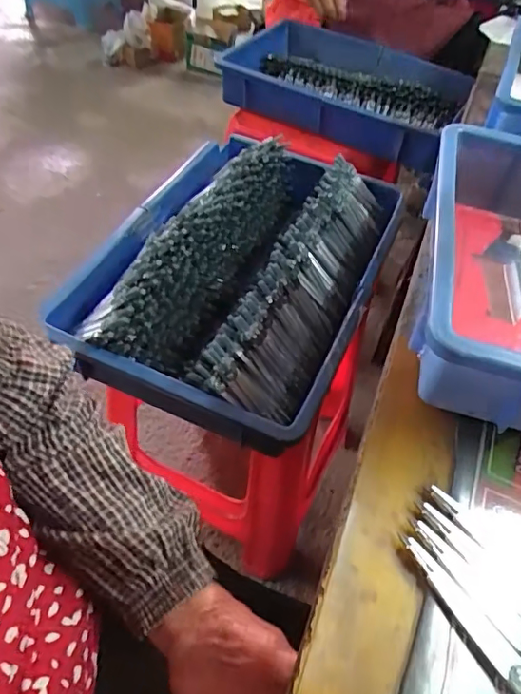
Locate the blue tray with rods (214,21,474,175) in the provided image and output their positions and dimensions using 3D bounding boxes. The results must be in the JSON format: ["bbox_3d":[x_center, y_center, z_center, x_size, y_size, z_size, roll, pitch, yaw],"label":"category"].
[{"bbox_3d":[0.141,-0.473,0.967,0.427,0.086,0.260,30,54,18],"label":"blue tray with rods"}]

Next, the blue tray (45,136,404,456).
[{"bbox_3d":[-0.020,-0.105,0.615,0.292,0.085,0.410,21,52,12],"label":"blue tray"}]

